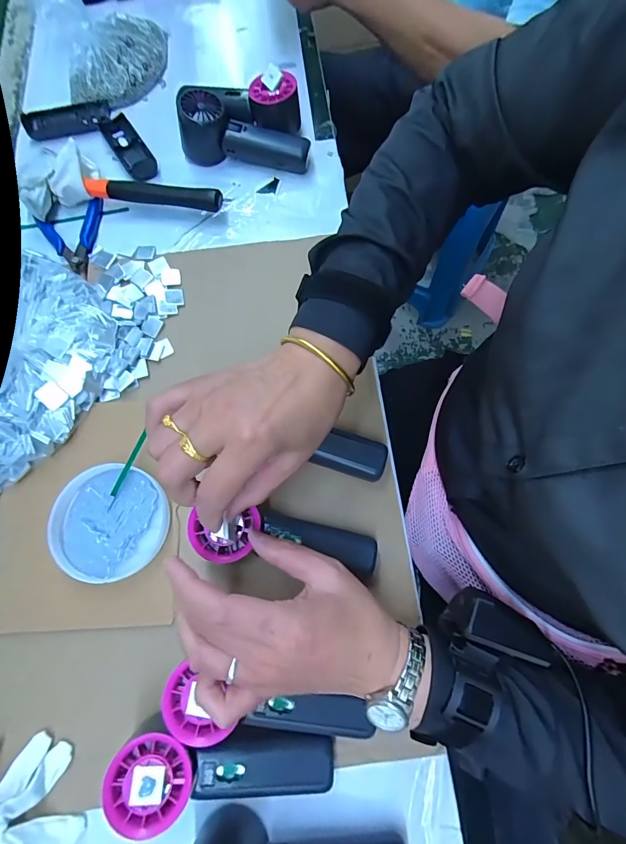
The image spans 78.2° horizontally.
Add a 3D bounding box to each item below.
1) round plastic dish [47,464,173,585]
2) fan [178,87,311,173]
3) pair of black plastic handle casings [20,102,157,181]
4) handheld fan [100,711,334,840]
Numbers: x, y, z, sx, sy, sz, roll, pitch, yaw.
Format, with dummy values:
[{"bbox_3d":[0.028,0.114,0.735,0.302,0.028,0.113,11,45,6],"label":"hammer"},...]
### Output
[{"bbox_3d":[-0.180,0.089,0.343,0.089,0.026,0.097,1,75,-4],"label":"round plastic dish"},{"bbox_3d":[-0.080,-0.345,0.463,0.153,0.050,0.054,8,74,4],"label":"fan"},{"bbox_3d":[-0.277,-0.371,0.490,0.202,0.018,0.083,25,76,8],"label":"pair of black plastic handle casings"},{"bbox_3d":[-0.063,0.246,0.289,0.152,0.058,0.060,-2,74,1],"label":"handheld fan"}]

